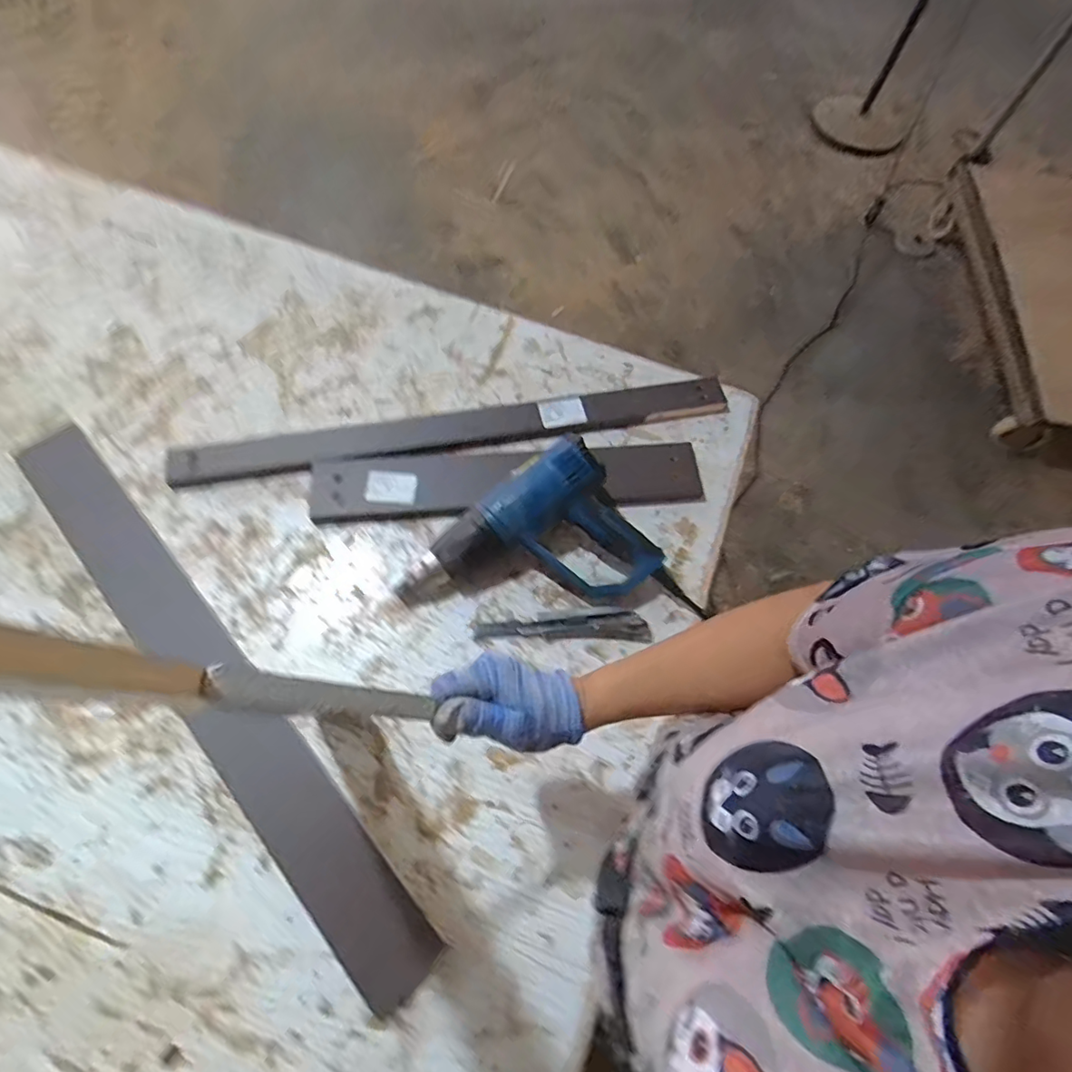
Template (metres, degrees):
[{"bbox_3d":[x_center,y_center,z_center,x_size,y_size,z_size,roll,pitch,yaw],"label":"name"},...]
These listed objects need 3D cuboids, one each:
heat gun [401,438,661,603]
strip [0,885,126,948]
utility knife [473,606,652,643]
[{"bbox_3d":[-0.003,0.031,0.646,0.280,0.098,0.180,-34,72,-17],"label":"heat gun"},{"bbox_3d":[-0.500,0.339,0.524,0.246,0.004,0.007,20,66,6],"label":"strip"},{"bbox_3d":[0.033,0.105,0.657,0.206,0.021,0.036,0,66,-3],"label":"utility knife"}]

